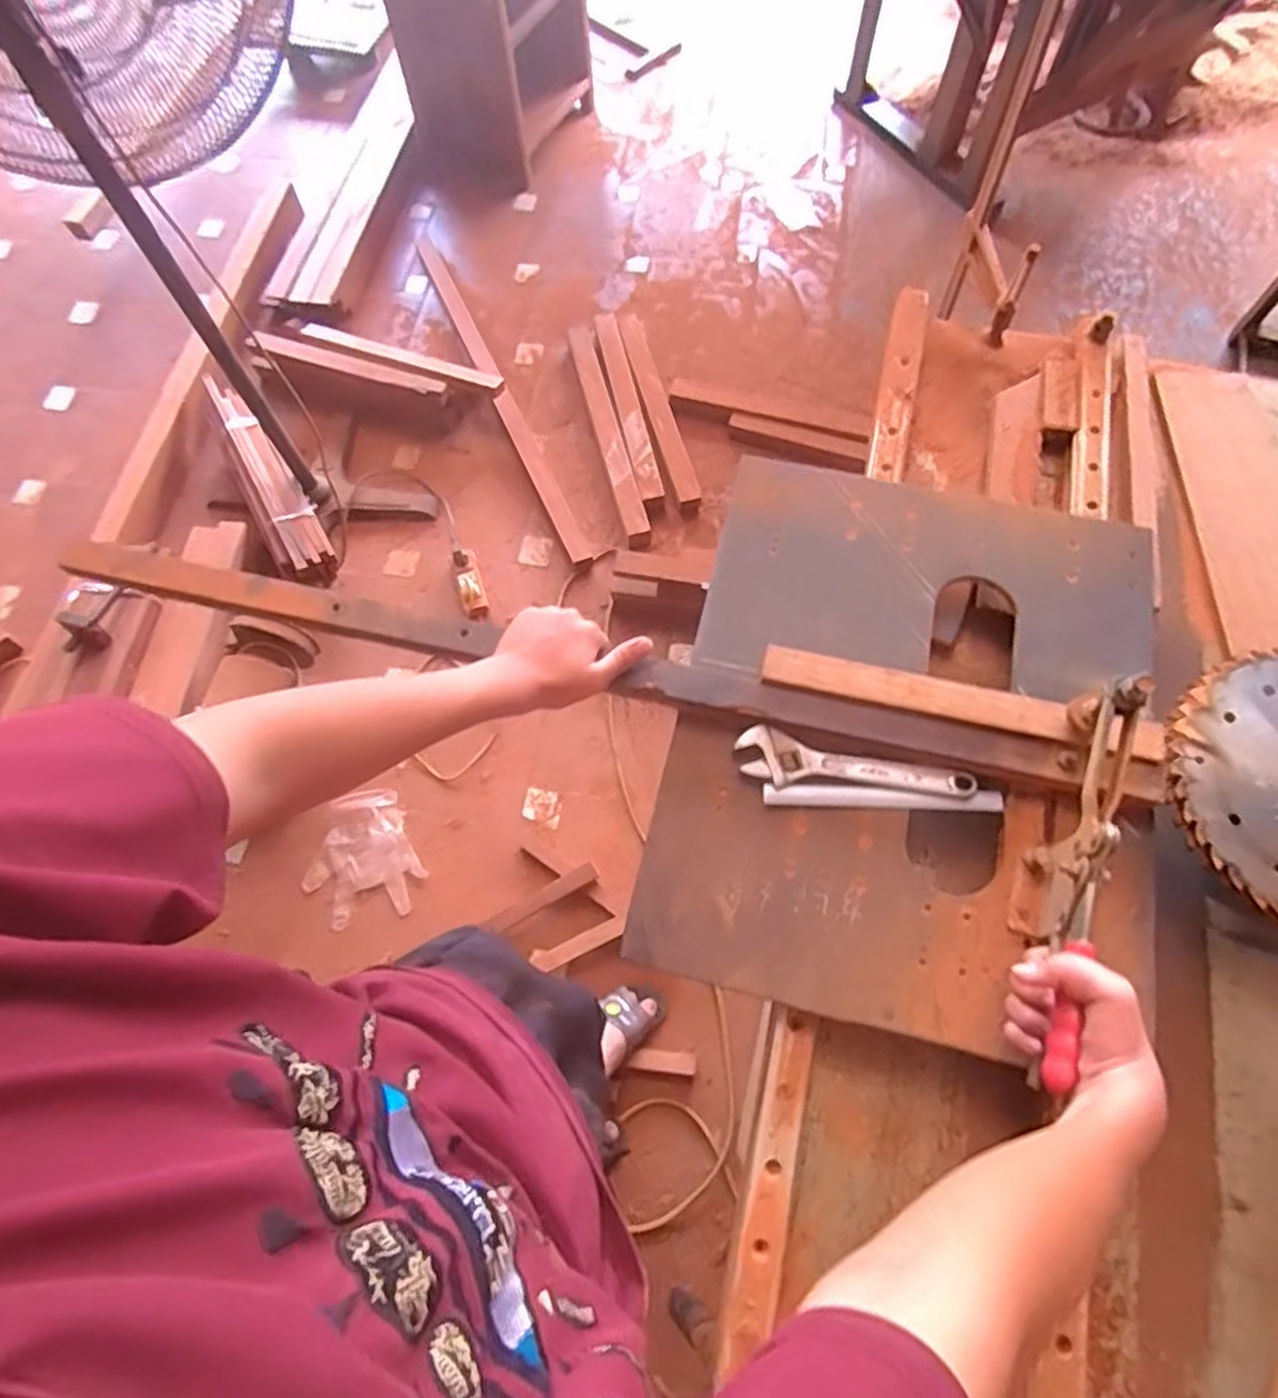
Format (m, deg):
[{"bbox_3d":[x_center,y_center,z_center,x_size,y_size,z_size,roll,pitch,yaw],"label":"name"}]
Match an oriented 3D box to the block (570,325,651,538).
[{"bbox_3d":[-0.084,-0.679,1.840,0.062,0.038,0.709,-12,65,-8],"label":"block"}]

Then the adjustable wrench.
[{"bbox_3d":[0.179,0.064,0.624,0.193,0.015,0.044,13,65,4],"label":"adjustable wrench"}]

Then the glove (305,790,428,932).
[{"bbox_3d":[-0.549,0.320,1.470,0.223,0.020,0.239,-25,79,0],"label":"glove"}]

